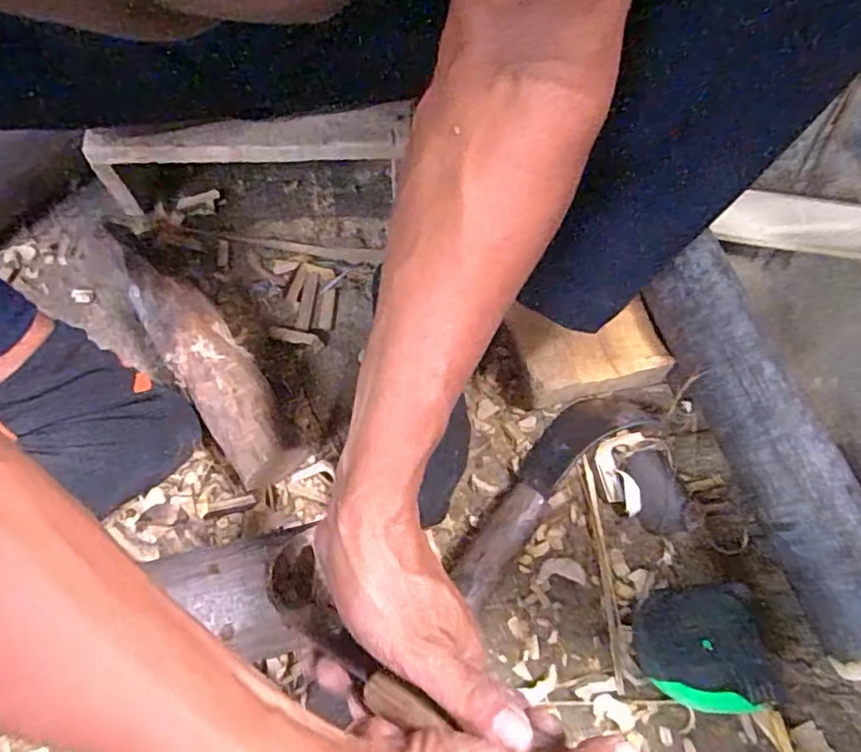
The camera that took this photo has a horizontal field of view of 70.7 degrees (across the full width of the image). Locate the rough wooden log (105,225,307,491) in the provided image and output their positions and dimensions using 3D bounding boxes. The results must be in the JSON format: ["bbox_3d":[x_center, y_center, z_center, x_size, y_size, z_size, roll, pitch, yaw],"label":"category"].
[{"bbox_3d":[-0.198,-0.030,0.517,0.060,0.051,0.294,-32,68,-13],"label":"rough wooden log"}]

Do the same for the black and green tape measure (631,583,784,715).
[{"bbox_3d":[0.186,0.186,0.416,0.086,0.028,0.077,-5,65,-1],"label":"black and green tape measure"}]

